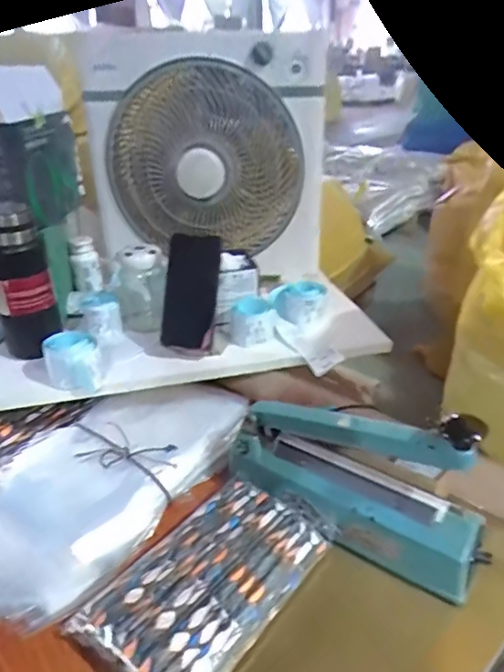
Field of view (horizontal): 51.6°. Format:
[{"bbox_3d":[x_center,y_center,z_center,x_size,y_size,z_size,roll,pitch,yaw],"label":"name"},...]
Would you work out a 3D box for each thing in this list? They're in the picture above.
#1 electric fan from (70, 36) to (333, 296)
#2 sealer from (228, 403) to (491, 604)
[{"bbox_3d":[-0.078,-0.293,0.900,0.383,0.356,0.143,2,29,6],"label":"electric fan"},{"bbox_3d":[0.108,0.139,0.589,0.299,0.157,0.081,17,34,30],"label":"sealer"}]

